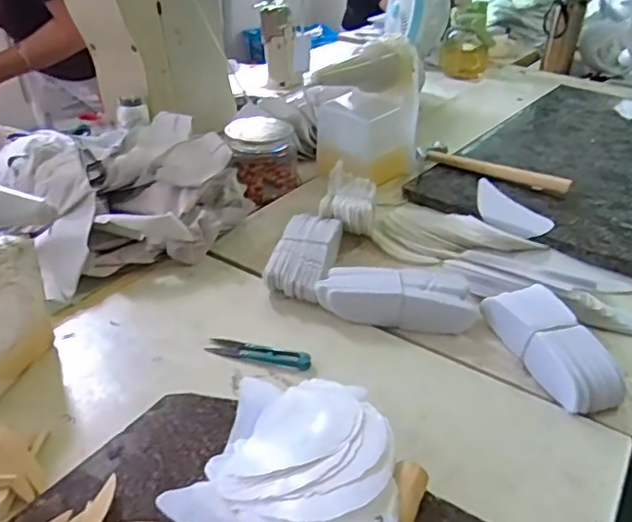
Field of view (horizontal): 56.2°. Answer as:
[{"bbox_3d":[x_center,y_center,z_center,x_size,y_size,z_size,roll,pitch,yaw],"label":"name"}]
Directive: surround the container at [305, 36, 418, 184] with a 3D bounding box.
[{"bbox_3d":[0.077,-0.220,0.876,0.112,0.193,0.121,24,37,31],"label":"container"}]

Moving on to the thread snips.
[{"bbox_3d":[-0.054,0.086,0.564,0.101,0.007,0.026,9,32,10],"label":"thread snips"}]

